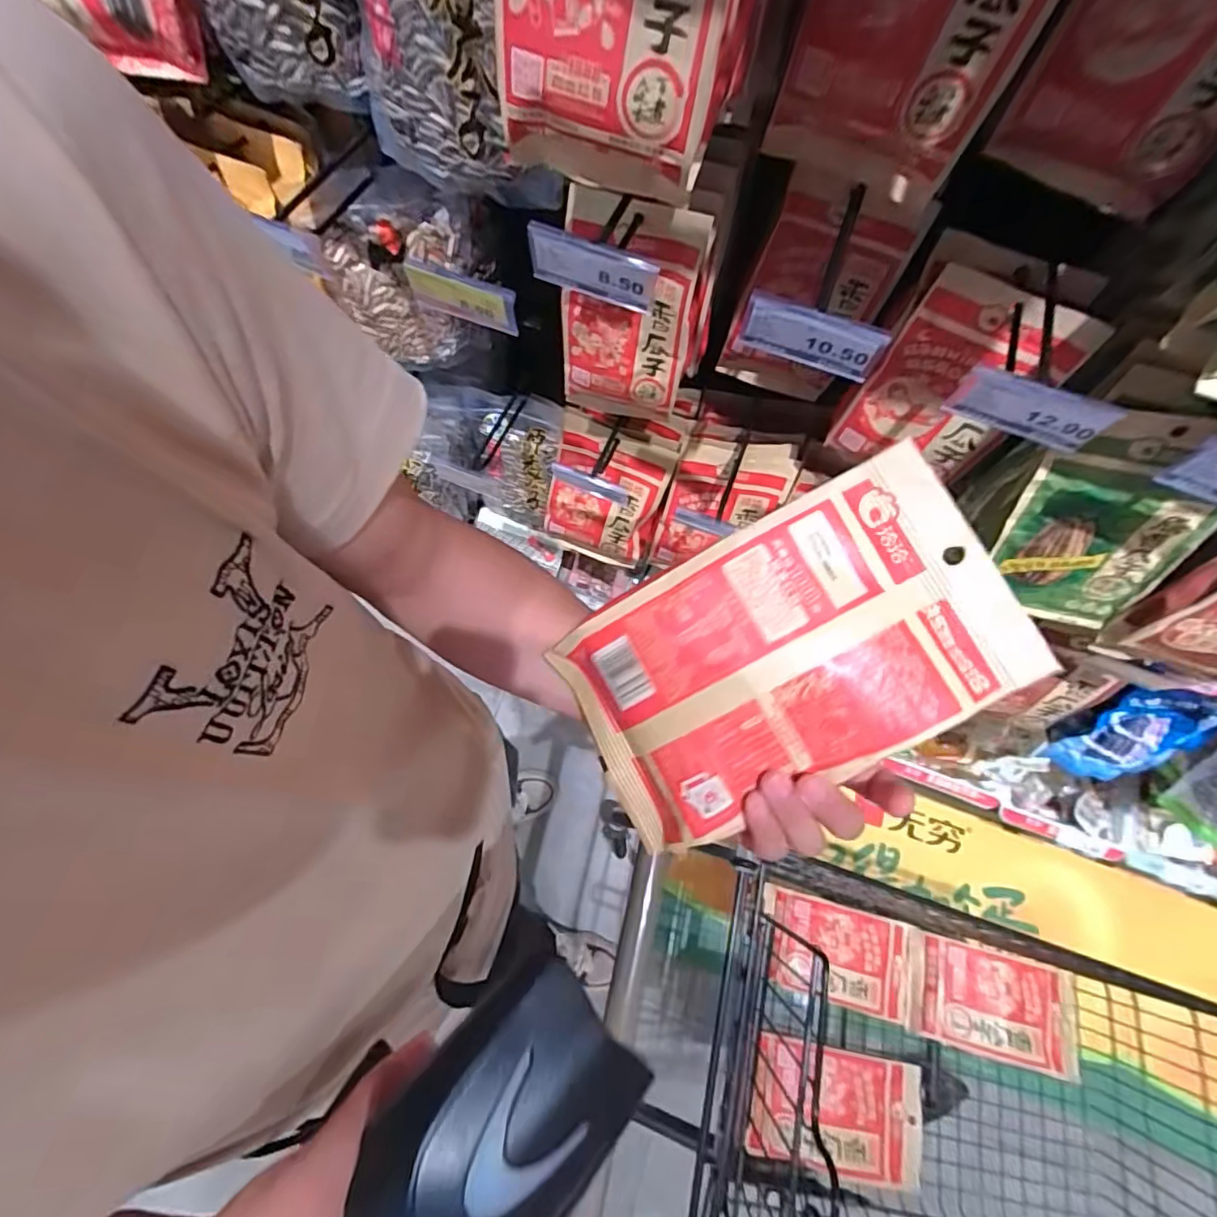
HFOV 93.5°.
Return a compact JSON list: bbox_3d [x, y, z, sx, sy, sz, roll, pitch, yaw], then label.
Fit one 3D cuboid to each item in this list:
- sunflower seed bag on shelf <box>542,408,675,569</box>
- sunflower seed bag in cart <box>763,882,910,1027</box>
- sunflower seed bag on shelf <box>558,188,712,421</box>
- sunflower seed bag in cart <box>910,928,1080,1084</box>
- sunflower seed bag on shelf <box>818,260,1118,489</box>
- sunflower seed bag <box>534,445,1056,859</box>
[{"bbox_3d":[-0.011,-0.160,0.858,0.163,0.230,0.021,24,47,3],"label":"sunflower seed bag on shelf"},{"bbox_3d":[0.329,0.501,0.832,0.209,0.027,0.128,15,70,3],"label":"sunflower seed bag in cart"},{"bbox_3d":[0.018,-0.290,0.577,0.128,0.213,0.056,16,70,3],"label":"sunflower seed bag on shelf"},{"bbox_3d":[0.545,0.555,0.801,0.229,0.037,0.130,15,70,3],"label":"sunflower seed bag in cart"},{"bbox_3d":[0.333,-0.211,0.561,0.145,0.200,0.042,26,71,7],"label":"sunflower seed bag on shelf"},{"bbox_3d":[0.090,0.026,0.311,0.228,0.039,0.135,-28,82,7],"label":"sunflower seed bag"}]

